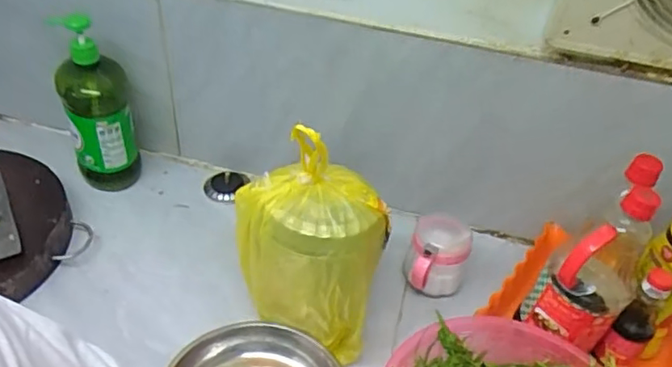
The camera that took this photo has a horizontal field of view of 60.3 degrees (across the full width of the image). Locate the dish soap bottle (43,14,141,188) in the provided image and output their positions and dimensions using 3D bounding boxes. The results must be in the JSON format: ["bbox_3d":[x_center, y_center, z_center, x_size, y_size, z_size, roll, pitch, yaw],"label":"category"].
[{"bbox_3d":[-0.355,-0.109,0.863,0.093,0.256,0.086,-12,46,-20],"label":"dish soap bottle"}]

